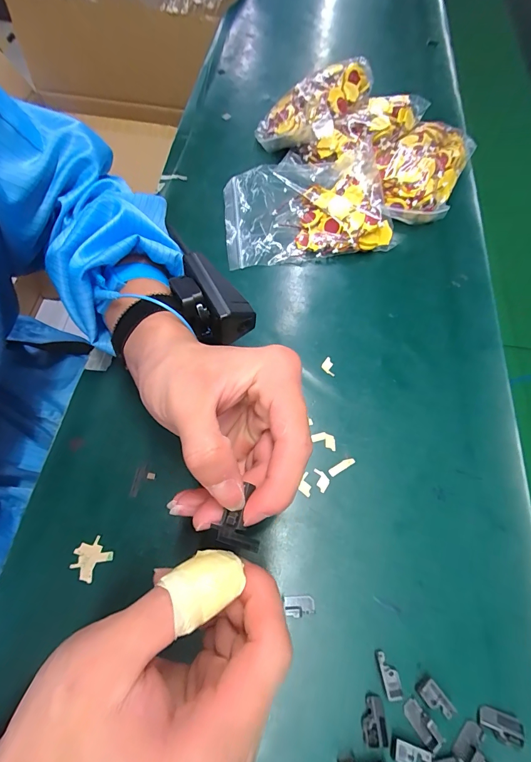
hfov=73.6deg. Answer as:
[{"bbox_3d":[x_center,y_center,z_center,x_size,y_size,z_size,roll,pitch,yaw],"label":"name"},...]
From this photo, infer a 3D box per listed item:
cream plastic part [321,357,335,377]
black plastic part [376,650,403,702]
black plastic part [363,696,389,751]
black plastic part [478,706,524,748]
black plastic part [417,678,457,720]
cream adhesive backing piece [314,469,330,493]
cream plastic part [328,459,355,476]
[{"bbox_3d":[0.054,-0.012,0.308,0.010,0.004,0.017,-6,65,-2],"label":"cream plastic part"},{"bbox_3d":[0.075,0.179,0.216,0.010,0.007,0.023,-10,66,-4],"label":"black plastic part"},{"bbox_3d":[0.064,0.198,0.206,0.013,0.005,0.023,2,65,1],"label":"black plastic part"},{"bbox_3d":[0.137,0.200,0.205,0.021,0.007,0.013,16,66,8],"label":"black plastic part"},{"bbox_3d":[0.102,0.190,0.211,0.011,0.006,0.022,-36,70,-15],"label":"black plastic part"},{"bbox_3d":[0.041,0.074,0.267,0.011,0.004,0.016,-40,71,-16],"label":"cream adhesive backing piece"},{"bbox_3d":[0.058,0.065,0.272,0.022,0.004,0.006,-29,68,-12],"label":"cream plastic part"}]

